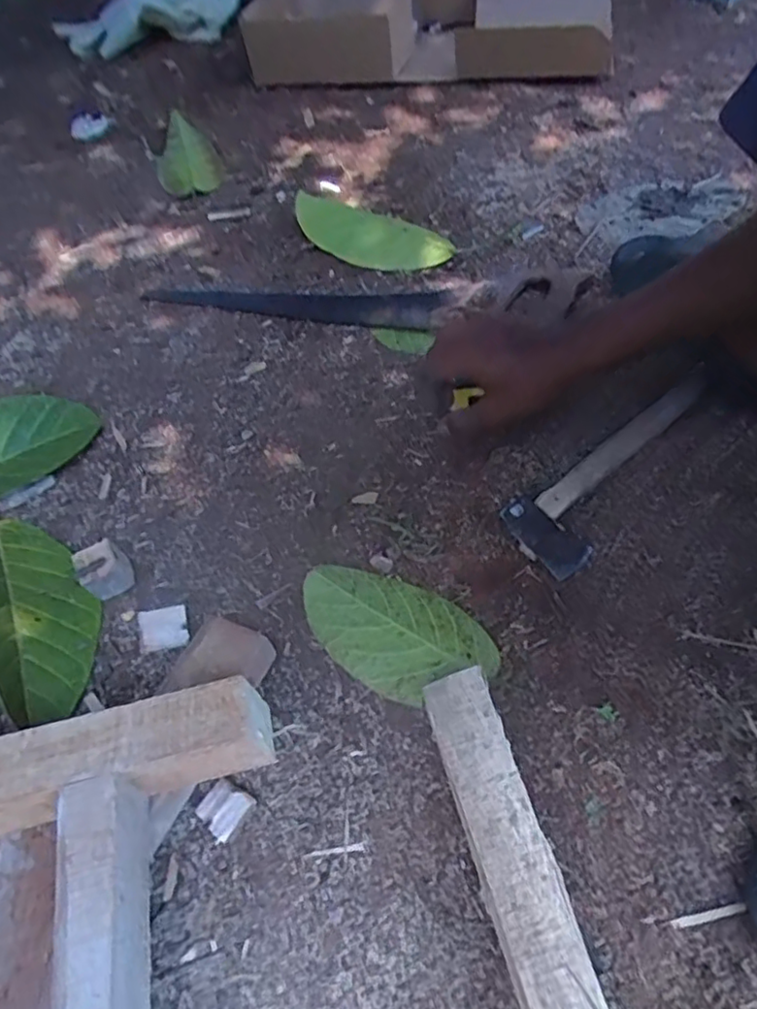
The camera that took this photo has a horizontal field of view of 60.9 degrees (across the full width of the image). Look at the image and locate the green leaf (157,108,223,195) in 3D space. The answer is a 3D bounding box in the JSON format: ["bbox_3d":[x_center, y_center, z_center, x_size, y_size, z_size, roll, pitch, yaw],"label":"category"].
[{"bbox_3d":[-0.309,-0.565,1.024,0.100,0.038,0.276,-17,53,-8],"label":"green leaf"}]

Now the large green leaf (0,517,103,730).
[{"bbox_3d":[-0.271,0.071,0.502,0.074,0.073,0.184,-22,53,-12],"label":"large green leaf"}]

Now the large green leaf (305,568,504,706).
[{"bbox_3d":[0.011,0.095,0.491,0.154,0.017,0.088,25,58,23],"label":"large green leaf"}]

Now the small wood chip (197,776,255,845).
[{"bbox_3d":[-0.100,0.200,0.422,0.031,0.013,0.031,32,61,26],"label":"small wood chip"}]

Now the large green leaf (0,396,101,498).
[{"bbox_3d":[-0.368,-0.054,0.627,0.174,0.041,0.094,-30,55,-17],"label":"large green leaf"}]

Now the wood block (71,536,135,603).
[{"bbox_3d":[-0.225,0.054,0.531,0.039,0.038,0.032,-34,57,-20],"label":"wood block"}]

